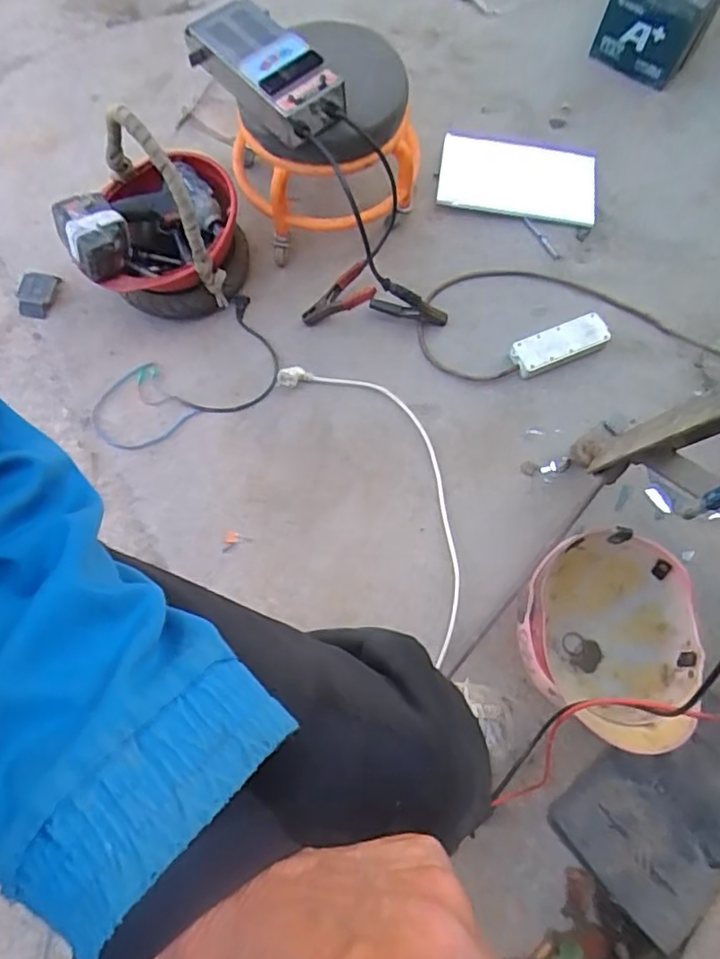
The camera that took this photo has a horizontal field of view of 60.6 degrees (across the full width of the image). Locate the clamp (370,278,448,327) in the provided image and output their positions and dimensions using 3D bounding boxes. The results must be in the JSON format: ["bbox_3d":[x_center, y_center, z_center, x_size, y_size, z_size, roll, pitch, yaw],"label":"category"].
[{"bbox_3d":[0.090,-0.297,1.059,0.140,0.066,0.022,16,62,-22],"label":"clamp"}]

